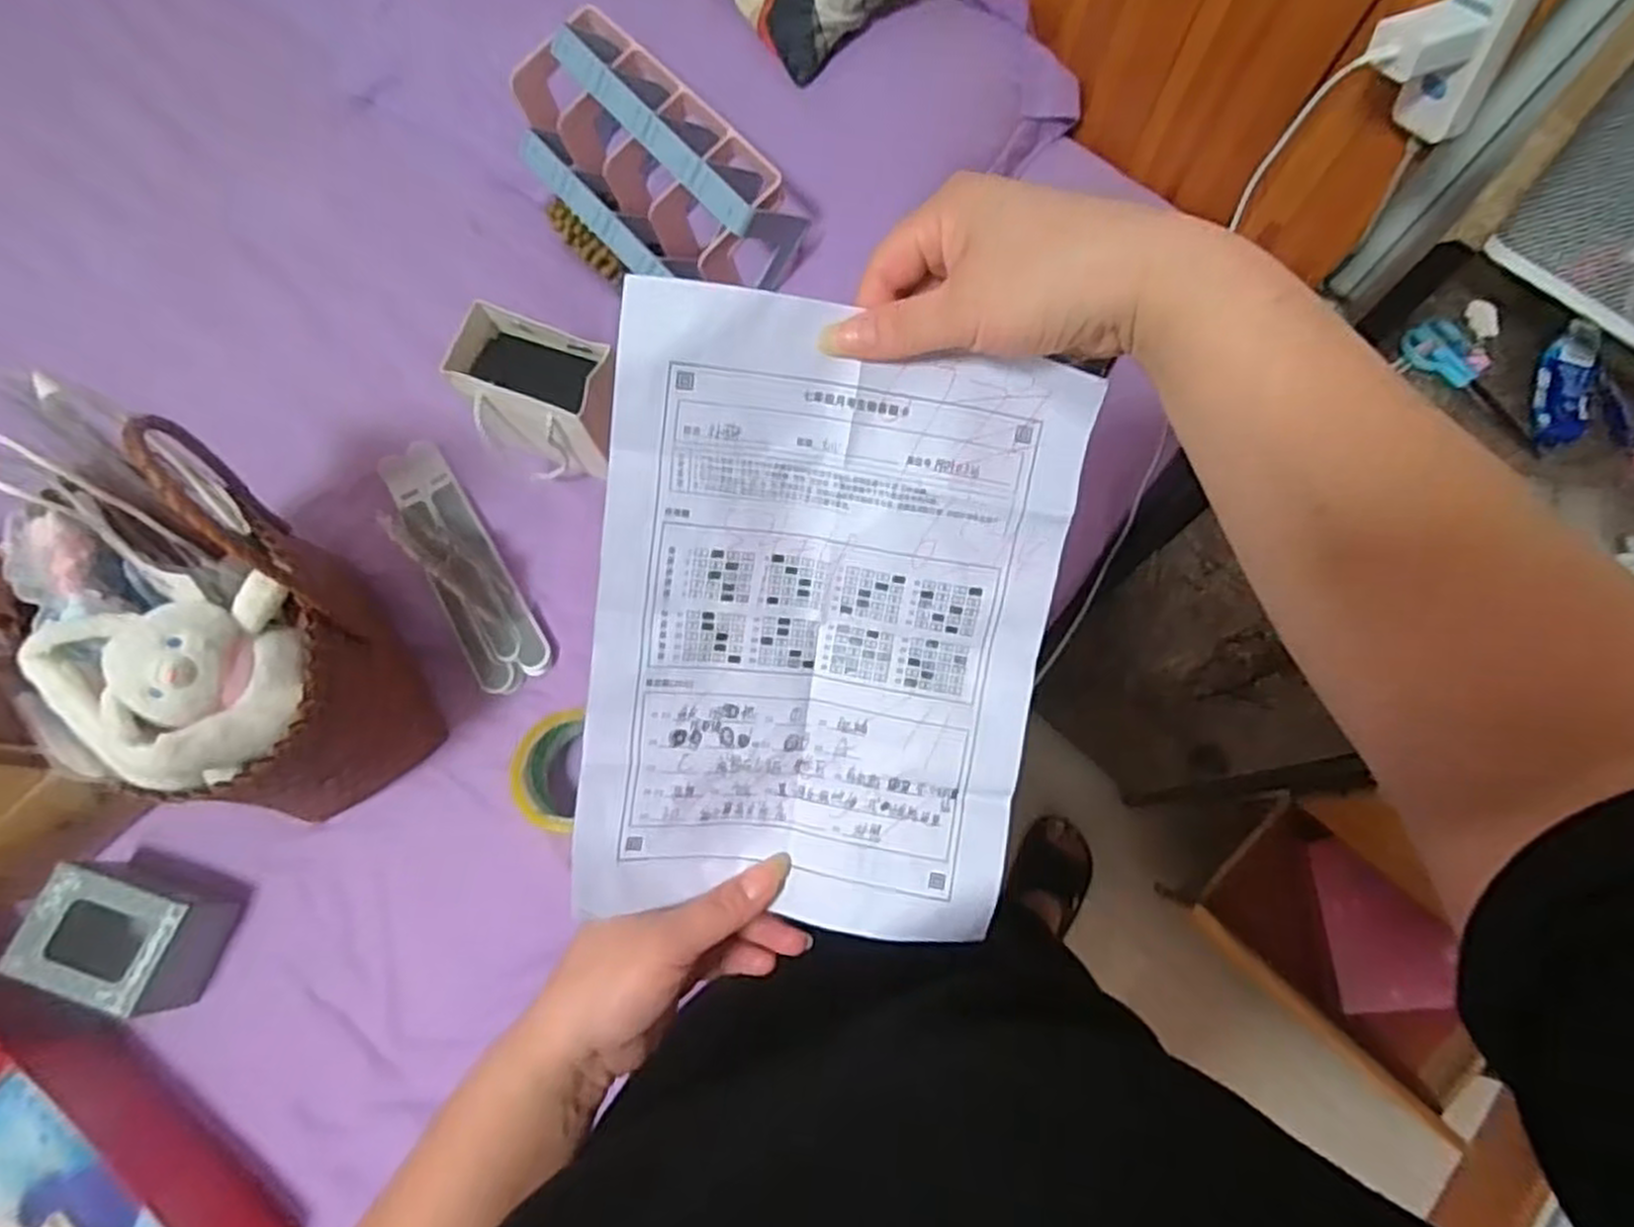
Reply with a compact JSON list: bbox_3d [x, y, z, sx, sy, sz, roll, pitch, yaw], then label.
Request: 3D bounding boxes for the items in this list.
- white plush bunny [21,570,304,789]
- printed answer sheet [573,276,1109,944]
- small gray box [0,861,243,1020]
[{"bbox_3d":[-0.404,0.045,0.496,0.132,0.066,0.127,-5,73,-1],"label":"white plush bunny"},{"bbox_3d":[0.003,0.011,0.337,0.184,0.030,0.254,8,101,-5],"label":"printed answer sheet"},{"bbox_3d":[-0.530,0.249,0.610,0.119,0.076,0.085,14,74,5],"label":"small gray box"}]

